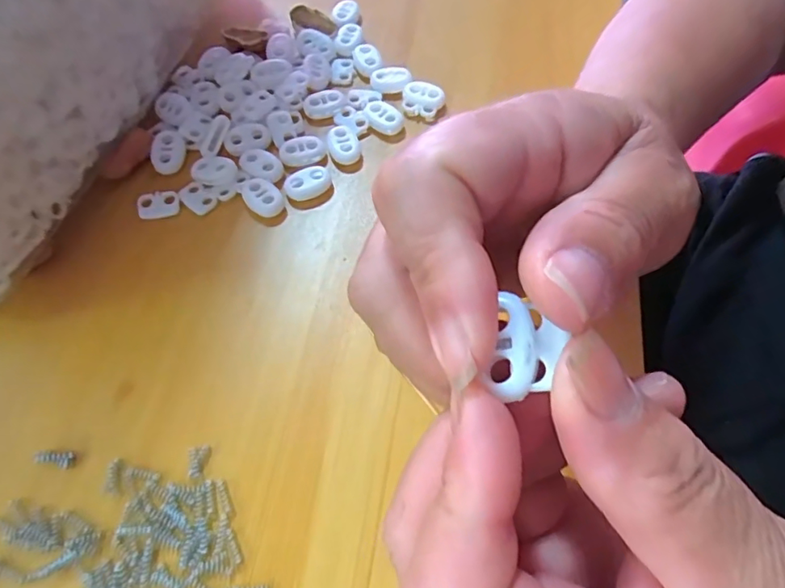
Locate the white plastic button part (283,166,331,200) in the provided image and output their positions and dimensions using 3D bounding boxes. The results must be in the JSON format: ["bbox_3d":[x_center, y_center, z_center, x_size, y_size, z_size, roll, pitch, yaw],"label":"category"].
[{"bbox_3d":[-0.039,-0.052,0.245,0.022,0.005,0.014,-27,65,-13],"label":"white plastic button part"}]

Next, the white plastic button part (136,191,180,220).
[{"bbox_3d":[-0.108,-0.041,0.242,0.019,0.004,0.012,-11,62,-5],"label":"white plastic button part"}]

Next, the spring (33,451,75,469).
[{"bbox_3d":[-0.120,0.058,0.188,0.012,0.005,0.006,11,62,6],"label":"spring"}]

